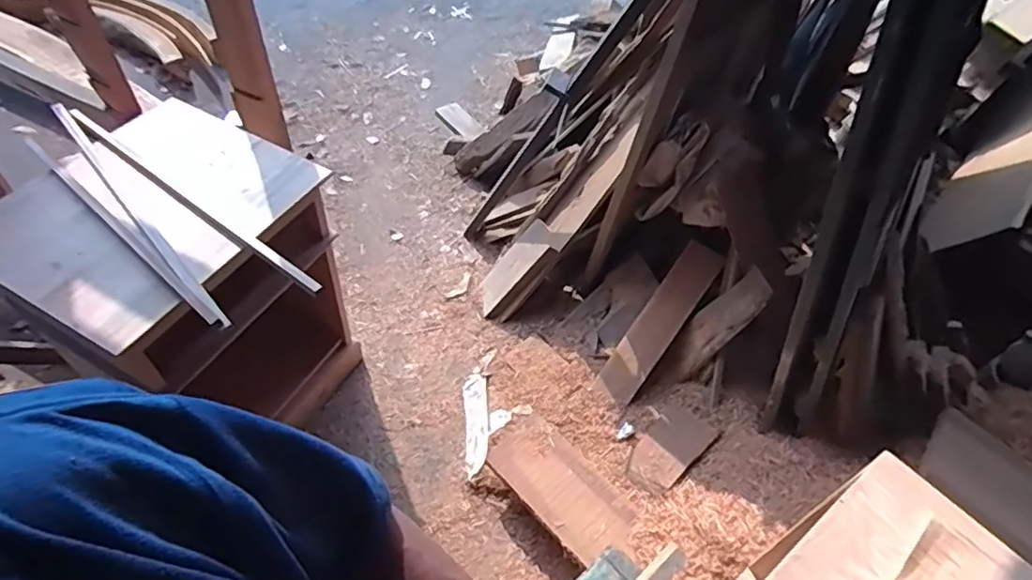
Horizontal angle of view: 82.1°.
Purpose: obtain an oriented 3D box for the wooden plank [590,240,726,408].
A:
[{"bbox_3d":[0.401,0.097,1.673,0.121,0.031,0.493,37,96,31],"label":"wooden plank"}]

